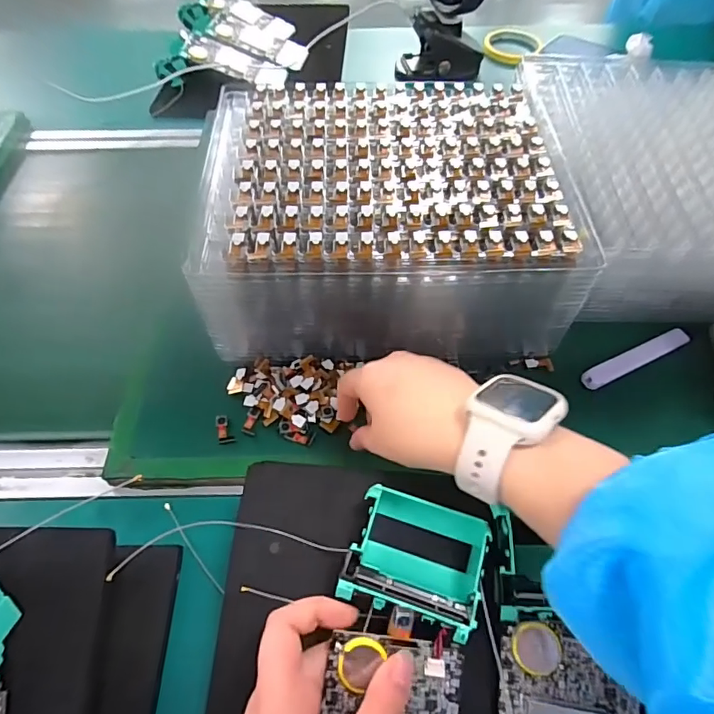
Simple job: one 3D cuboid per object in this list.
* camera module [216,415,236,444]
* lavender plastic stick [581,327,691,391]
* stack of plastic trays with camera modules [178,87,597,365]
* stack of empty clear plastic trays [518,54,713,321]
[{"bbox_3d":[-0.103,0.056,0.379,0.012,0.004,0.023,-18,72,-8],"label":"camera module"},{"bbox_3d":[0.234,0.000,0.409,0.107,0.011,0.018,-24,60,-14],"label":"lavender plastic stick"},{"bbox_3d":[0.024,-0.116,0.421,0.284,0.115,0.222,1,57,1],"label":"stack of plastic trays with camera modules"},{"bbox_3d":[0.293,-0.174,0.472,0.236,0.089,0.286,0,57,1],"label":"stack of empty clear plastic trays"}]

